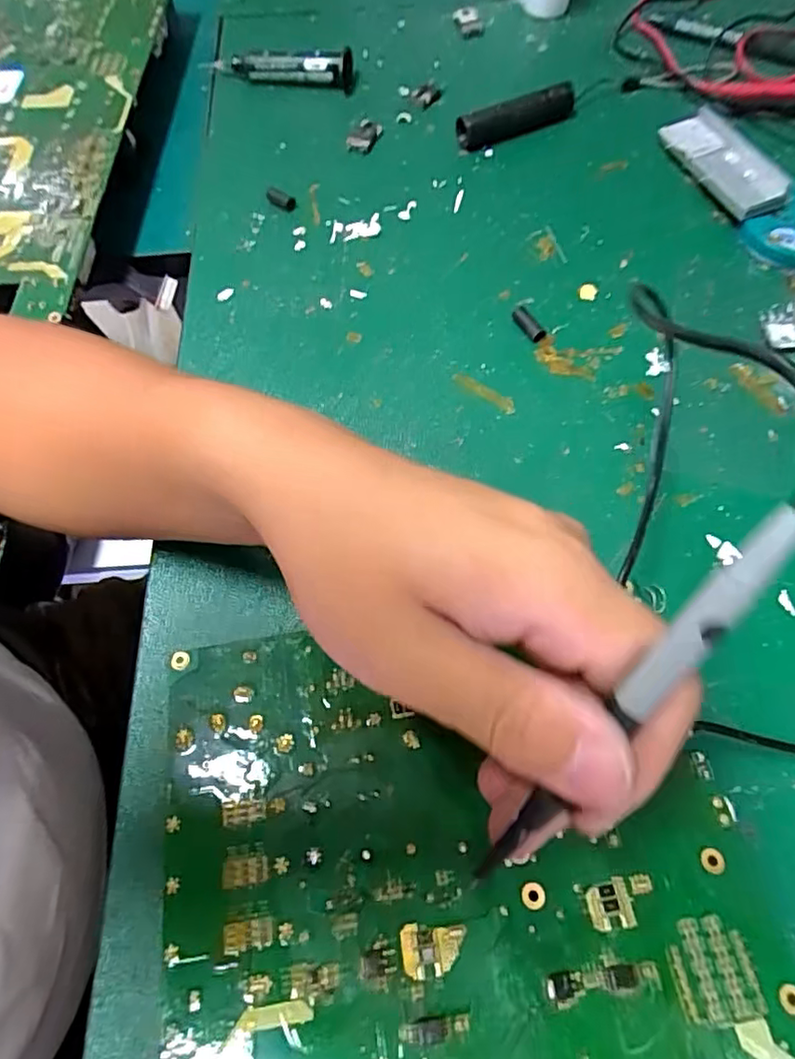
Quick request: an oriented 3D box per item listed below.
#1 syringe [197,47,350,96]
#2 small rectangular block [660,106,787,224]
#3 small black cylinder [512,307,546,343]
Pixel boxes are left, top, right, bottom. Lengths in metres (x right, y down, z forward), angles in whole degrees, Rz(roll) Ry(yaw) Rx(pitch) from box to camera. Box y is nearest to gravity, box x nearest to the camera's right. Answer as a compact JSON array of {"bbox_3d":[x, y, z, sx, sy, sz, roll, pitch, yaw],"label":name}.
[{"bbox_3d":[-0.091,-0.348,0.446,0.114,0.026,0.026,8,66,7],"label":"syringe"},{"bbox_3d":[0.209,-0.233,0.380,0.036,0.017,0.098,-22,66,-7],"label":"small rectangular block"},{"bbox_3d":[0.075,-0.118,0.342,0.010,0.007,0.026,-30,67,-10],"label":"small black cylinder"}]

